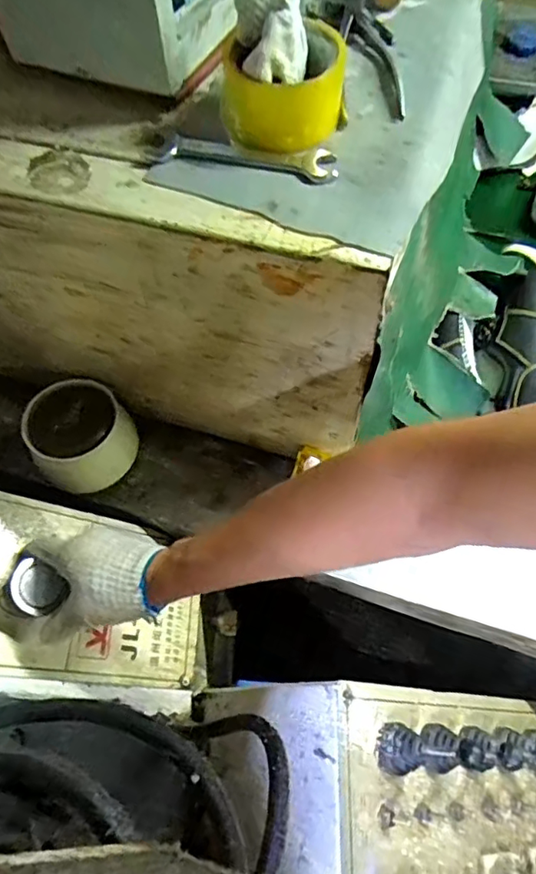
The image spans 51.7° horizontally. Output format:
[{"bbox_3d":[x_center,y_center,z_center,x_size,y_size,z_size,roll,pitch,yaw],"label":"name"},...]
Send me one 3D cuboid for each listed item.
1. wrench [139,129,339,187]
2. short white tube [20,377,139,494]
[{"bbox_3d":[-0.022,-0.222,0.434,0.152,0.009,0.032,11,64,9],"label":"wrench"},{"bbox_3d":[-0.221,0.002,0.666,0.114,0.111,0.100,-41,68,-17],"label":"short white tube"}]

